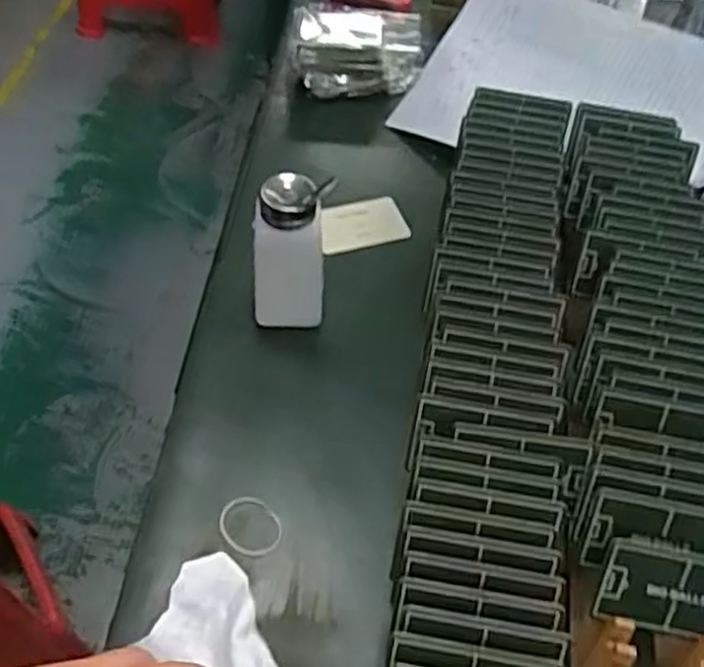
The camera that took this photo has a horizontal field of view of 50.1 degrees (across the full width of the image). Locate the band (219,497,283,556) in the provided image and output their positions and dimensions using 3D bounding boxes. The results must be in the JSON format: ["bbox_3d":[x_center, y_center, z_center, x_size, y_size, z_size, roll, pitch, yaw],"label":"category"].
[{"bbox_3d":[-0.069,0.130,0.513,0.042,0.006,0.042,3,48,-12],"label":"band"}]

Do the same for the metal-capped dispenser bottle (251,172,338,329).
[{"bbox_3d":[-0.048,-0.058,0.579,0.055,0.135,0.044,4,51,-1],"label":"metal-capped dispenser bottle"}]

